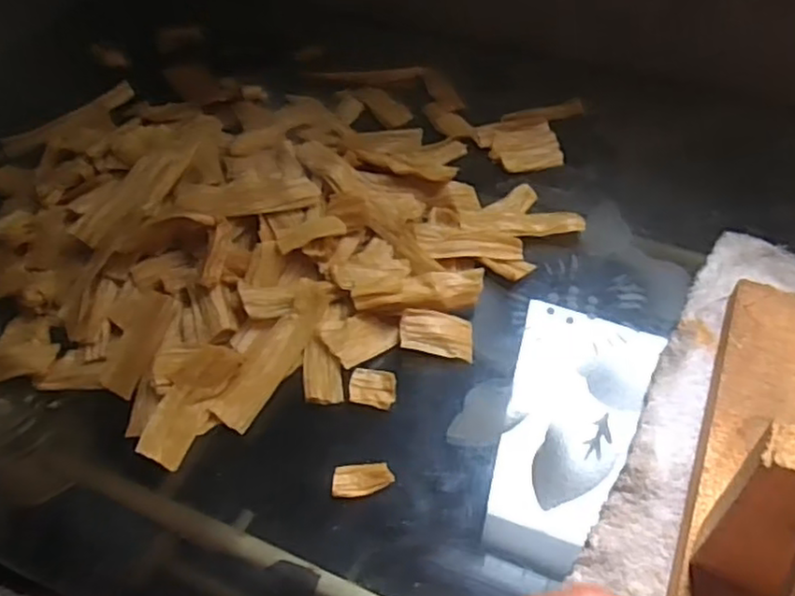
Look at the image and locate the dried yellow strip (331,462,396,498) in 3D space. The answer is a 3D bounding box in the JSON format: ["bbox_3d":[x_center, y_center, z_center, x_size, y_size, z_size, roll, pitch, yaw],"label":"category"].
[{"bbox_3d":[-0.017,0.091,0.343,0.030,0.007,0.015,-10,53,-7],"label":"dried yellow strip"}]

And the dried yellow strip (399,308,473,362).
[{"bbox_3d":[0.023,0.021,0.390,0.042,0.004,0.026,10,65,-10],"label":"dried yellow strip"}]

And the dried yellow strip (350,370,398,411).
[{"bbox_3d":[-0.013,0.050,0.375,0.025,0.006,0.022,2,53,3],"label":"dried yellow strip"}]

